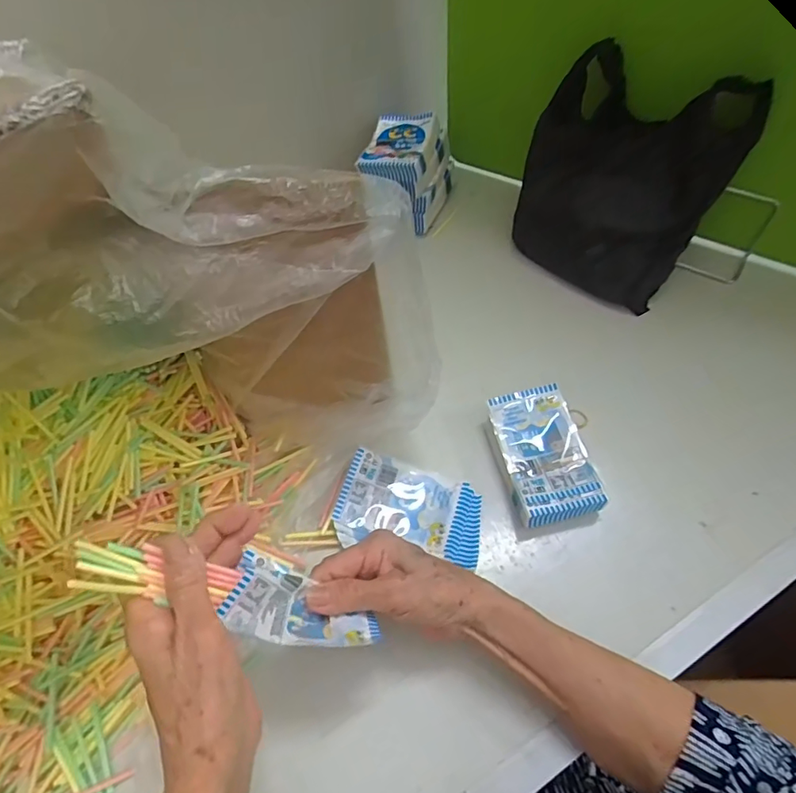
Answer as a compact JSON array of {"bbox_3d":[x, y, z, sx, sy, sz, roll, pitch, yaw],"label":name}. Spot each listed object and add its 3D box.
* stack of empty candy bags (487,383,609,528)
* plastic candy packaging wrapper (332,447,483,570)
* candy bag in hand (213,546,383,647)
[{"bbox_3d":[0.126,0.050,0.460,0.068,0.031,0.119,-12,58,-4],"label":"stack of empty candy bags"},{"bbox_3d":[0.011,0.095,0.447,0.120,0.015,0.076,9,59,9],"label":"plastic candy packaging wrapper"},{"bbox_3d":[-0.059,0.135,0.327,0.096,0.031,0.045,31,62,-15],"label":"candy bag in hand"}]

